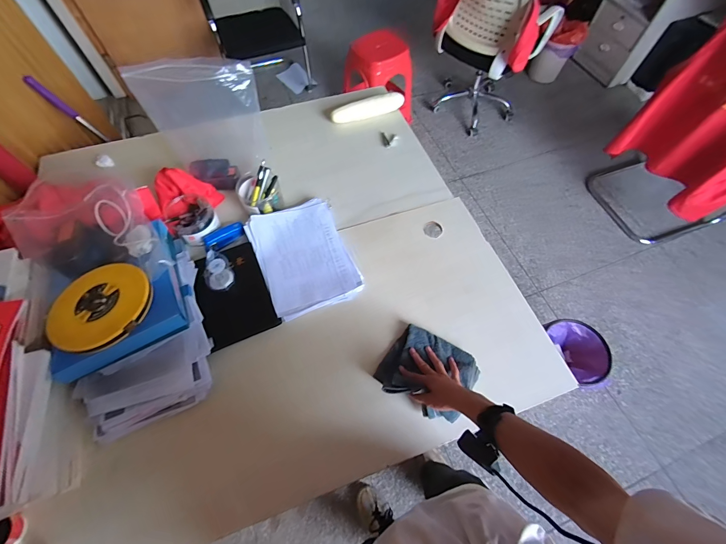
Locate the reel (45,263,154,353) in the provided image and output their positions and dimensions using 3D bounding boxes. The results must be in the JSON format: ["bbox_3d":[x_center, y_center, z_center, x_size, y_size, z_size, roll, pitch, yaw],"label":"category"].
[{"bbox_3d":[-0.510,0.064,0.639,0.175,0.022,0.178,0,63,0],"label":"reel"}]

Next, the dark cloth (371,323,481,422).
[{"bbox_3d":[0.146,0.215,0.724,0.200,0.062,0.170,26,65,13],"label":"dark cloth"}]

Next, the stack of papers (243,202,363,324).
[{"bbox_3d":[-0.160,-0.048,0.878,0.230,0.022,0.318,-21,65,-11],"label":"stack of papers"}]

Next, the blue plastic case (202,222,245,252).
[{"bbox_3d":[-0.387,-0.101,0.917,0.112,0.025,0.043,-30,67,-15],"label":"blue plastic case"}]

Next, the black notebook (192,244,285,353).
[{"bbox_3d":[-0.321,0.052,0.813,0.161,0.012,0.238,-21,71,-17],"label":"black notebook"}]

